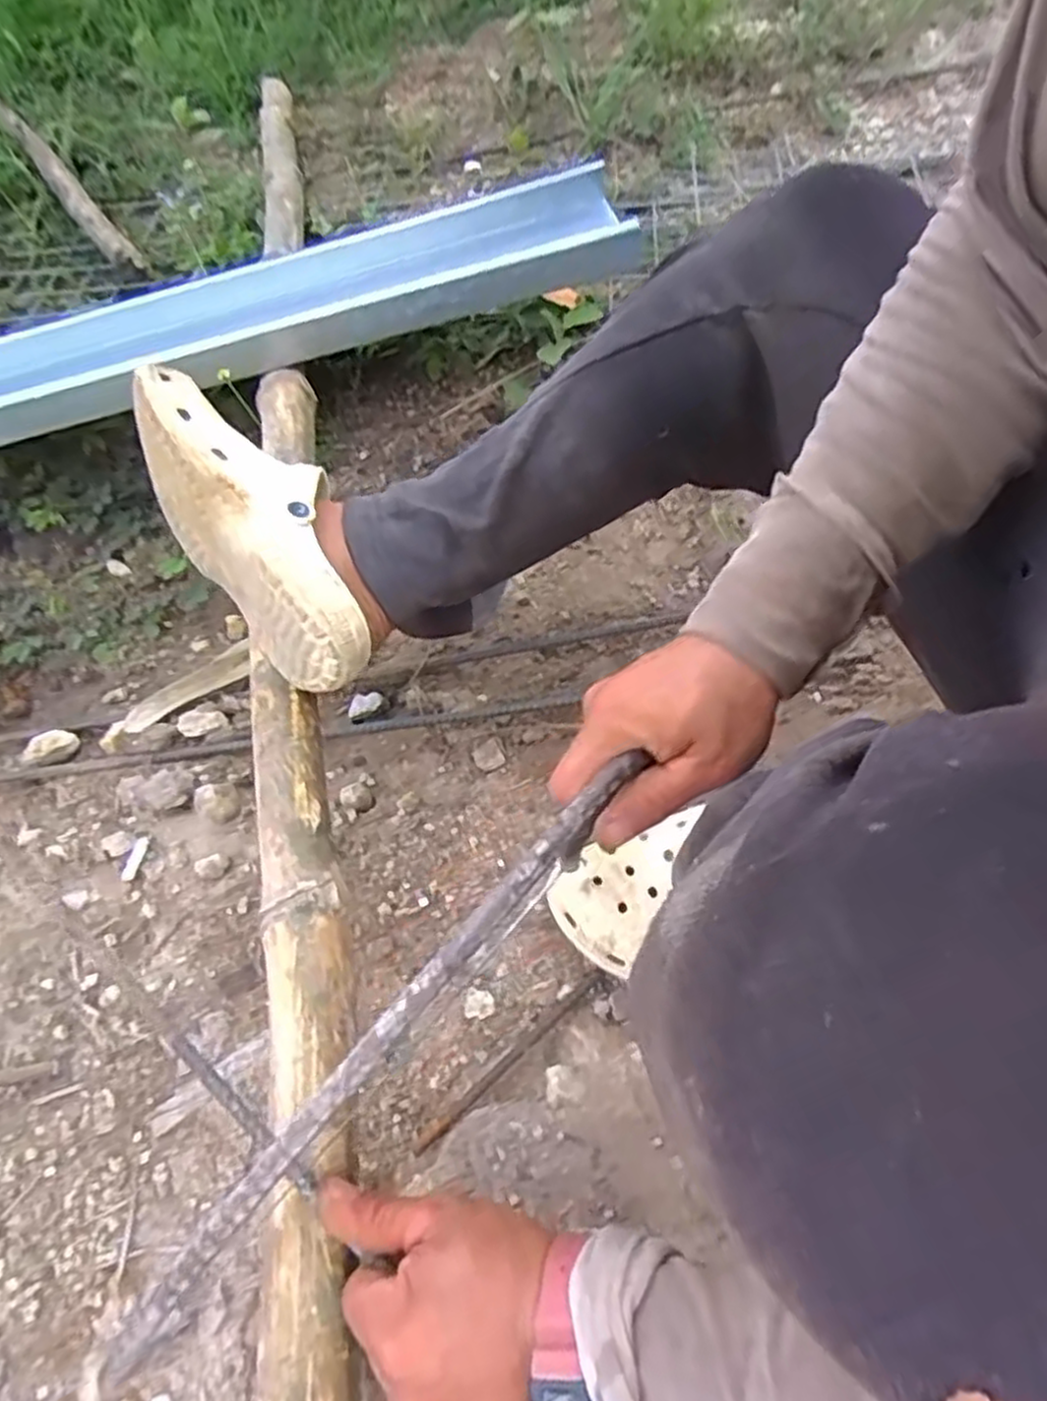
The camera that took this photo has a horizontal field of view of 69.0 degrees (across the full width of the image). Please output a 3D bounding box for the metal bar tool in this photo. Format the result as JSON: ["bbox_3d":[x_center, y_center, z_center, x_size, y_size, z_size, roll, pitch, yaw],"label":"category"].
[{"bbox_3d":[-0.054,0.137,0.306,0.015,0.017,0.304,39,82,26],"label":"metal bar tool"}]

